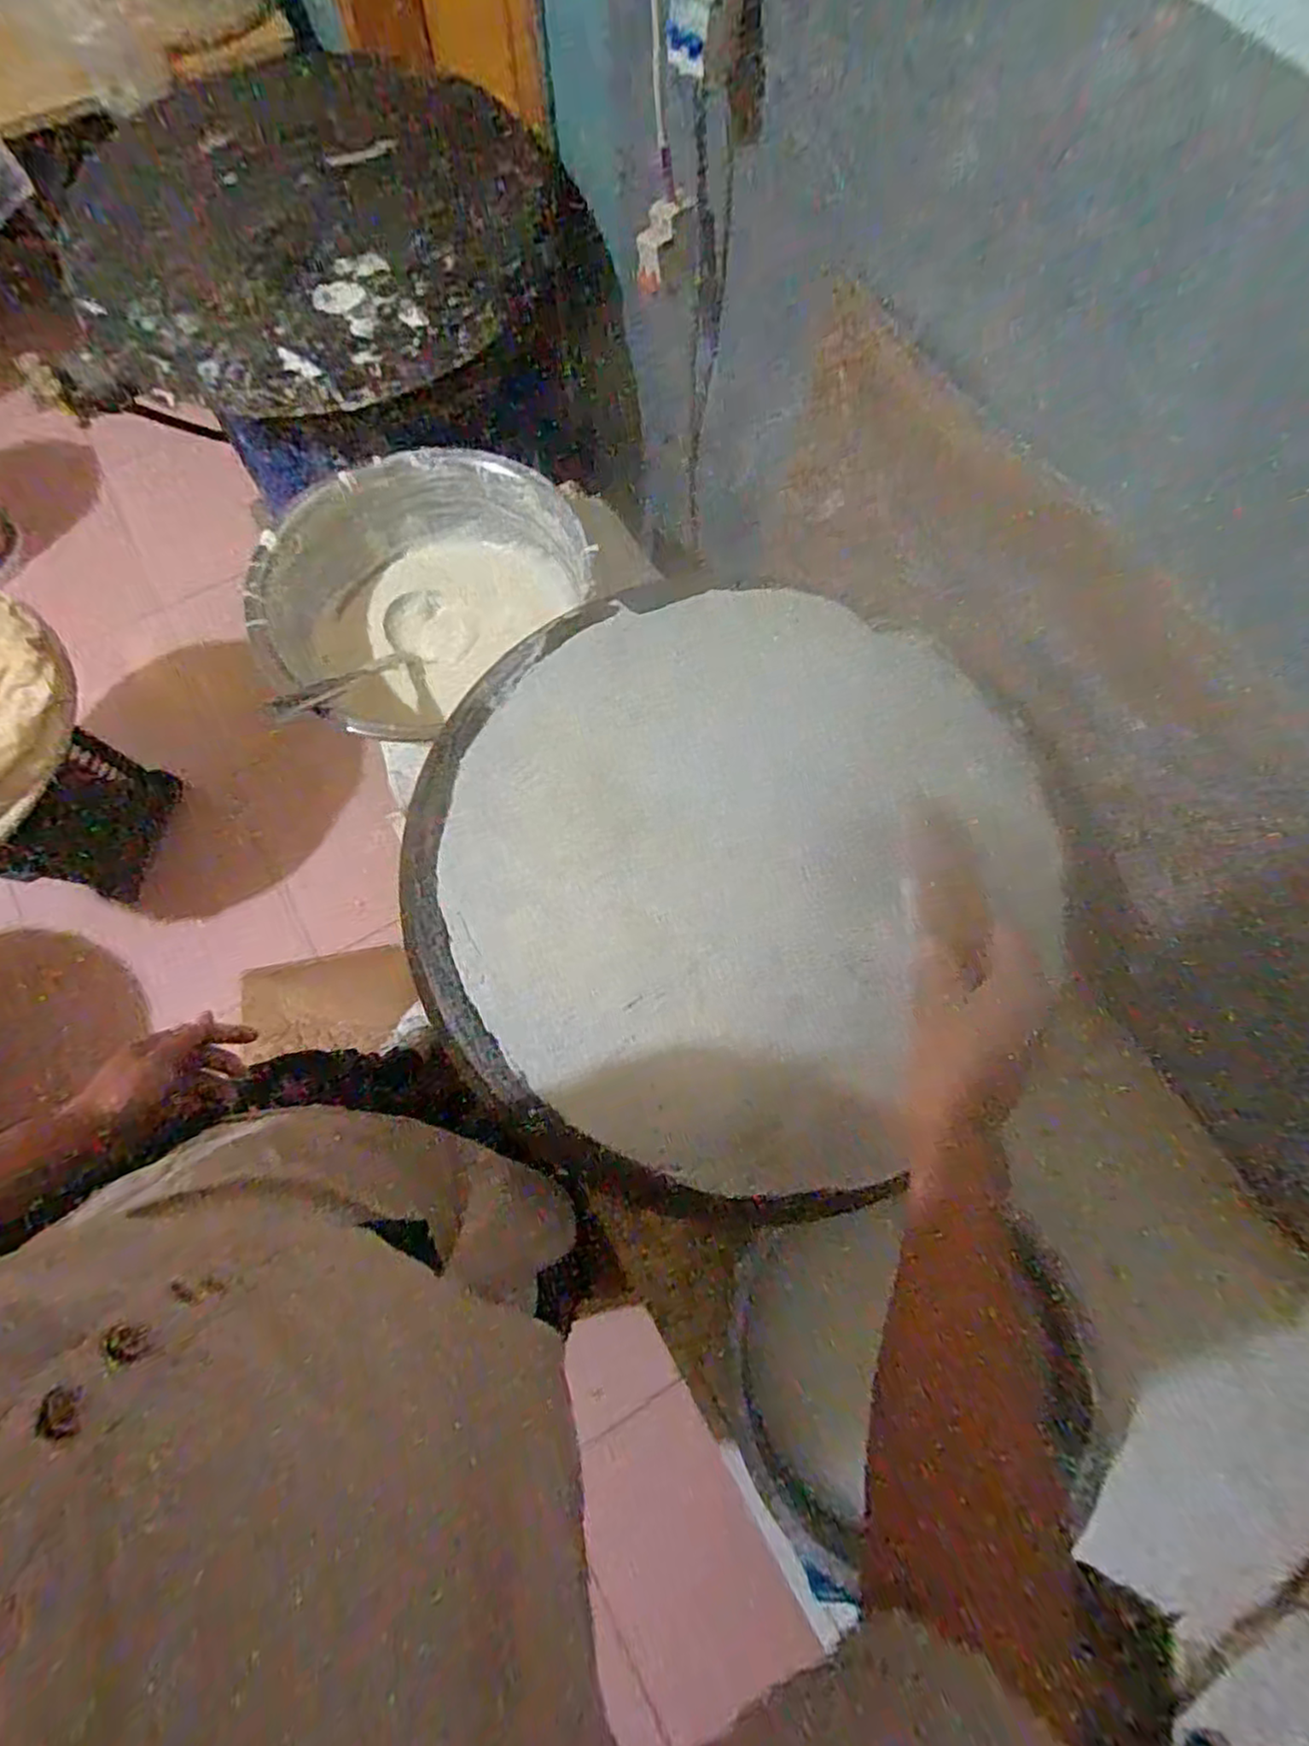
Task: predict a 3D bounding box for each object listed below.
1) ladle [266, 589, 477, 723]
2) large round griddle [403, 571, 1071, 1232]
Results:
[{"bbox_3d":[-0.361,-0.275,0.860,0.119,0.057,0.337,24,44,9],"label":"ladle"},{"bbox_3d":[0.069,-0.020,0.555,0.529,0.043,0.500,-1,74,2],"label":"large round griddle"}]

